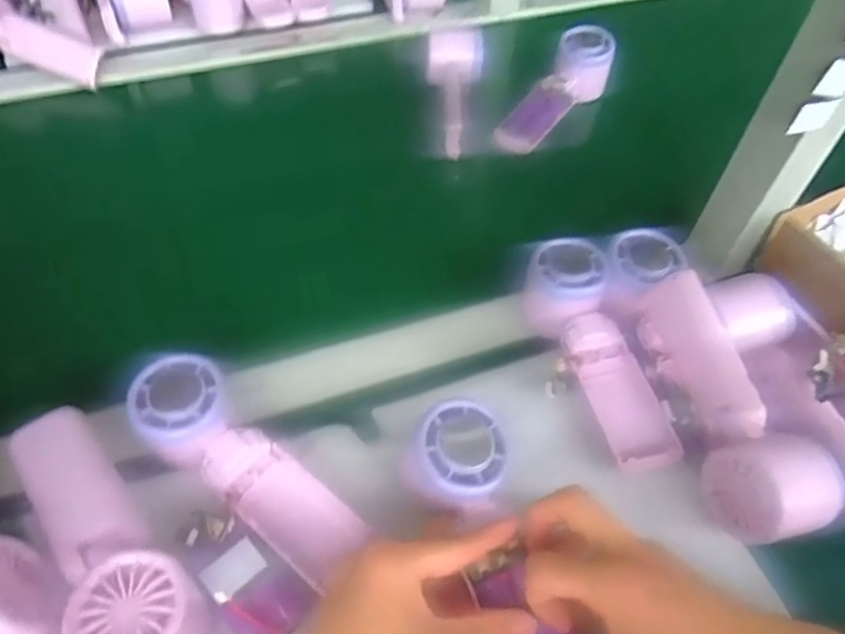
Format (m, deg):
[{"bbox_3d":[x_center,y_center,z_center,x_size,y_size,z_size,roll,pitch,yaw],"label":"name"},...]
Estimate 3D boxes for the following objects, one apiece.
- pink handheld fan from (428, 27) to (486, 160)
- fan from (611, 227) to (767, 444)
[{"bbox_3d":[0.031,-0.224,0.608,0.057,0.048,0.140,3,54,1],"label":"pink handheld fan"},{"bbox_3d":[0.170,0.005,0.409,0.058,0.047,0.162,-5,54,-5],"label":"fan"}]

